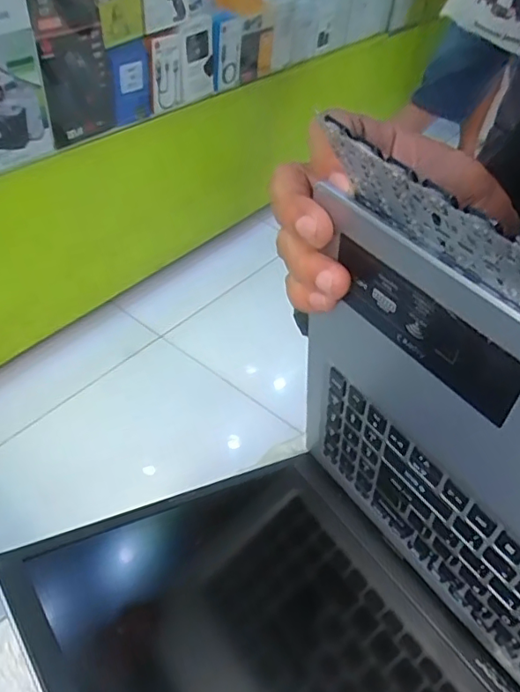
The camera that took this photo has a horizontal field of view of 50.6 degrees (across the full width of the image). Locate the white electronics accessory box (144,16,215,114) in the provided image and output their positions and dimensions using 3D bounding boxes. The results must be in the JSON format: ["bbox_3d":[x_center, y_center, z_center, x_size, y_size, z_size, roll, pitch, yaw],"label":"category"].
[{"bbox_3d":[-0.169,-0.629,1.228,0.035,0.149,0.230,27,48,19],"label":"white electronics accessory box"}]

